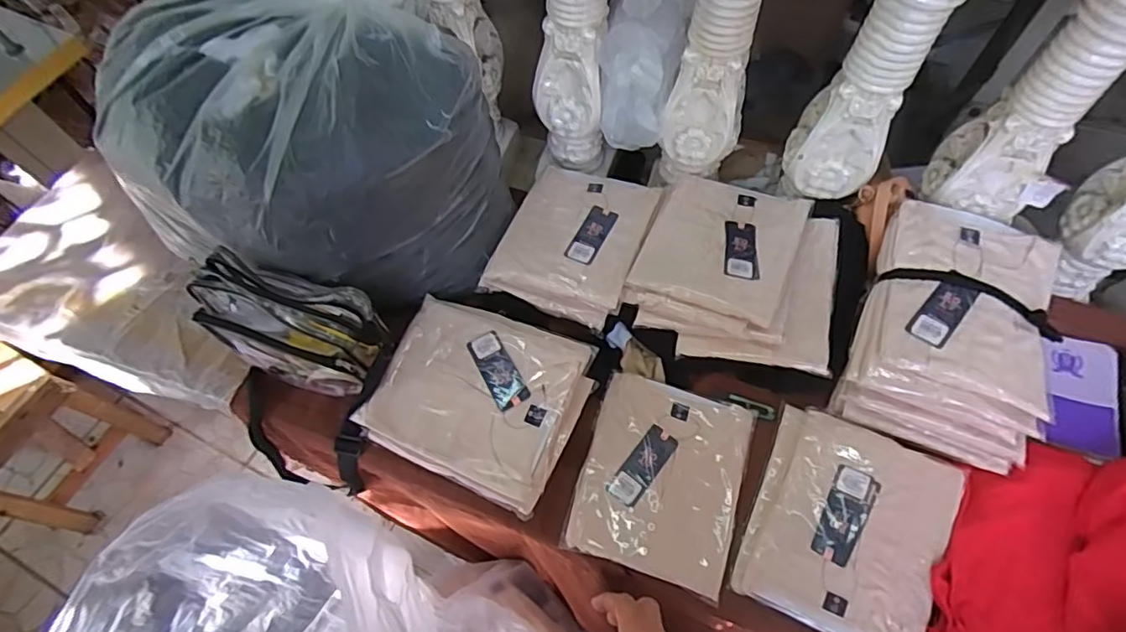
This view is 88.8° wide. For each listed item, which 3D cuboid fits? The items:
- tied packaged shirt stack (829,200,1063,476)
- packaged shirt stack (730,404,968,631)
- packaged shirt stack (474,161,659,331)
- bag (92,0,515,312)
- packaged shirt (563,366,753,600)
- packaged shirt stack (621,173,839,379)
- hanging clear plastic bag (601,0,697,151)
[{"bbox_3d":[0.530,0.018,0.792,0.222,0.141,0.300,20,64,11],"label":"tied packaged shirt stack"},{"bbox_3d":[0.371,0.272,0.744,0.221,0.063,0.262,23,65,12],"label":"packaged shirt stack"},{"bbox_3d":[0.021,-0.131,0.914,0.209,0.046,0.265,20,64,11],"label":"packaged shirt stack"},{"bbox_3d":[-0.344,-0.266,0.843,0.502,0.312,0.419,18,64,10],"label":"bag"},{"bbox_3d":[0.138,0.218,0.792,0.212,0.028,0.258,16,64,9],"label":"packaged shirt"},{"bbox_3d":[0.263,-0.080,0.867,0.287,0.080,0.282,15,63,9],"label":"packaged shirt stack"},{"bbox_3d":[0.097,-0.392,0.791,0.139,0.344,0.107,16,64,10],"label":"hanging clear plastic bag"}]

